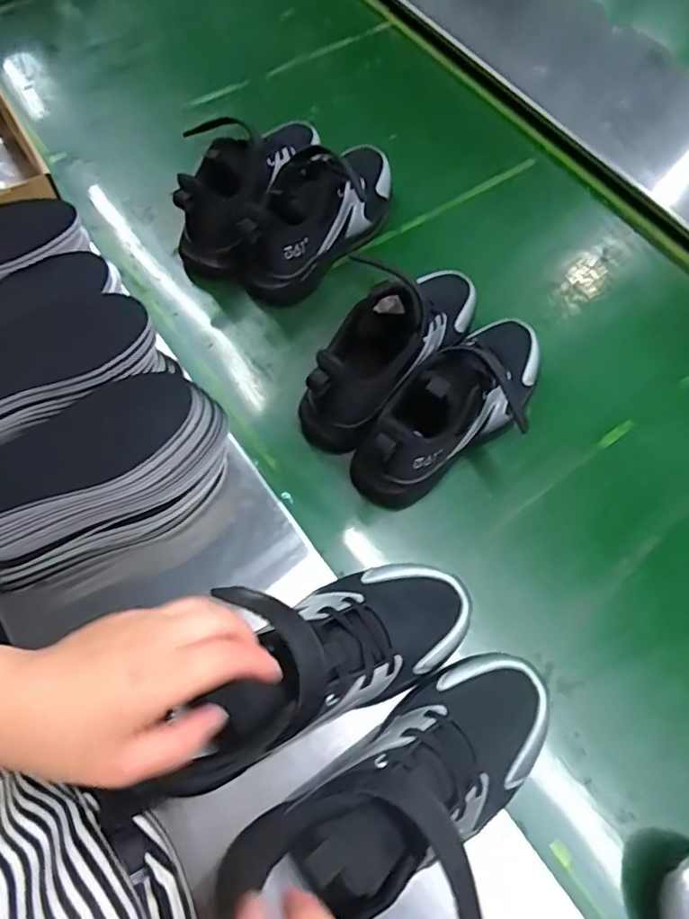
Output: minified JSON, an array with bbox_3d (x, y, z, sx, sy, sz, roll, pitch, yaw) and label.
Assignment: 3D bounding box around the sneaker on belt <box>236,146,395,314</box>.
[{"bbox_3d":[-0.024,-0.271,0.620,0.090,0.104,0.230,29,70,13],"label":"sneaker on belt"}]

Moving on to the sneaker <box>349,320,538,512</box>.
[{"bbox_3d":[0.109,-0.052,0.517,0.078,0.107,0.223,41,73,16],"label":"sneaker"}]

